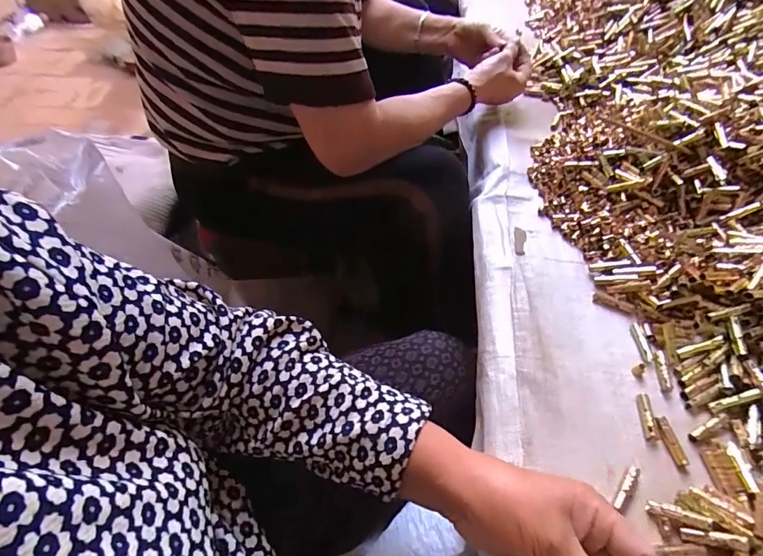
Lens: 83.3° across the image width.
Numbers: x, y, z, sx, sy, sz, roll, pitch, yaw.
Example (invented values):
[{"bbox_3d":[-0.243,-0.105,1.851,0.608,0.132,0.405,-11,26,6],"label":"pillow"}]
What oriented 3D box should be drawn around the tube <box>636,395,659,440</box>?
[{"bbox_3d":[0.227,0.119,0.366,0.010,0.006,0.040,5,52,5],"label":"tube"}]

